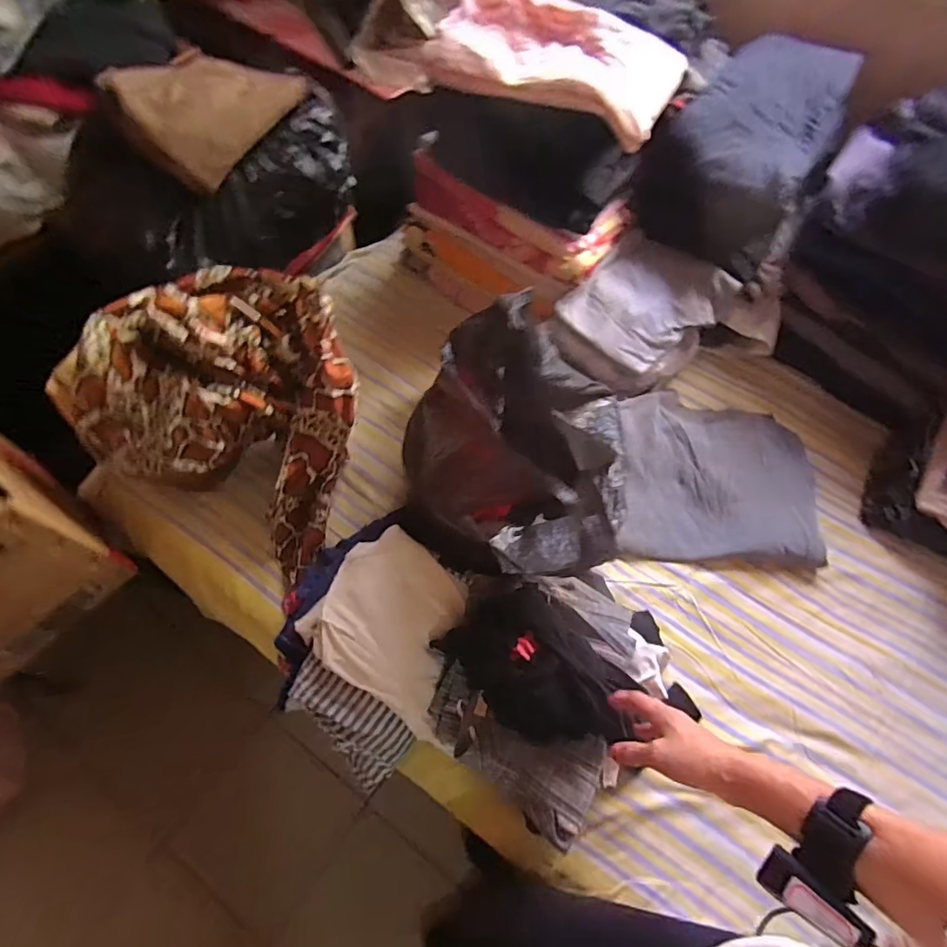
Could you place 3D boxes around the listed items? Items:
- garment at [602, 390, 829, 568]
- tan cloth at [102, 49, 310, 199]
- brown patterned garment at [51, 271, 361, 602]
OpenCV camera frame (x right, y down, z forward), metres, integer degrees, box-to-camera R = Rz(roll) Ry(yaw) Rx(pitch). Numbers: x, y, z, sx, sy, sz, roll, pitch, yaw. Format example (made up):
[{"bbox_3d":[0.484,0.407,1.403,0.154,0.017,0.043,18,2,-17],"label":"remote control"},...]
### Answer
[{"bbox_3d":[0.438,0.002,0.938,0.406,0.057,0.320,5,63,-1],"label":"garment"},{"bbox_3d":[-0.450,-0.633,0.867,0.259,0.097,0.301,42,68,16],"label":"tan cloth"},{"bbox_3d":[-0.350,-0.102,0.793,0.341,0.298,0.344,27,65,10],"label":"brown patterned garment"}]

